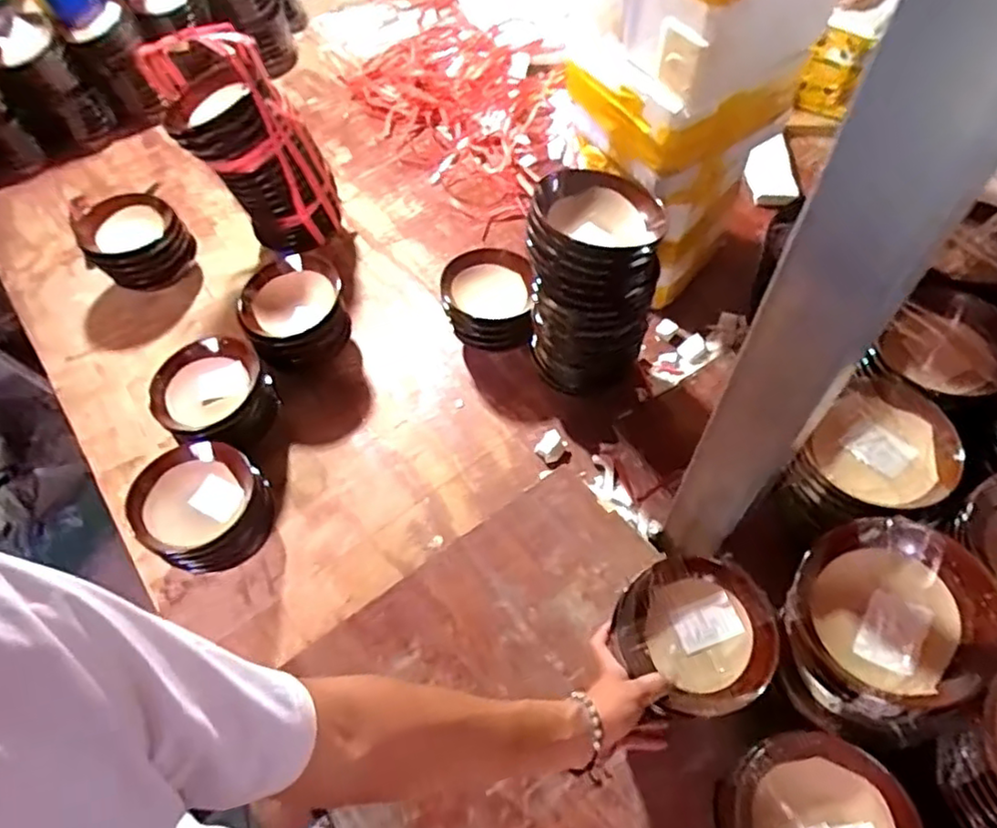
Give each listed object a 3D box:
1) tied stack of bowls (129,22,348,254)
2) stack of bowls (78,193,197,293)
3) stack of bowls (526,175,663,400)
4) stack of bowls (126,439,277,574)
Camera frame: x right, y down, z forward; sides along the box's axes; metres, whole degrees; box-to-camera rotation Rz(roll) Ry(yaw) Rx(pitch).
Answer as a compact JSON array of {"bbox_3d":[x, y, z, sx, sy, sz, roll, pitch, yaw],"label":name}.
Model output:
[{"bbox_3d":[-0.408,-0.443,1.100,0.202,0.358,0.187,-24,61,-10],"label":"tied stack of bowls"},{"bbox_3d":[-0.662,-0.316,1.208,0.162,0.117,0.162,-38,64,-17],"label":"stack of bowls"},{"bbox_3d":[0.125,-0.167,0.923,0.157,0.307,0.147,2,60,6],"label":"stack of bowls"},{"bbox_3d":[-0.398,0.136,0.920,0.154,0.148,0.161,34,68,21],"label":"stack of bowls"}]

